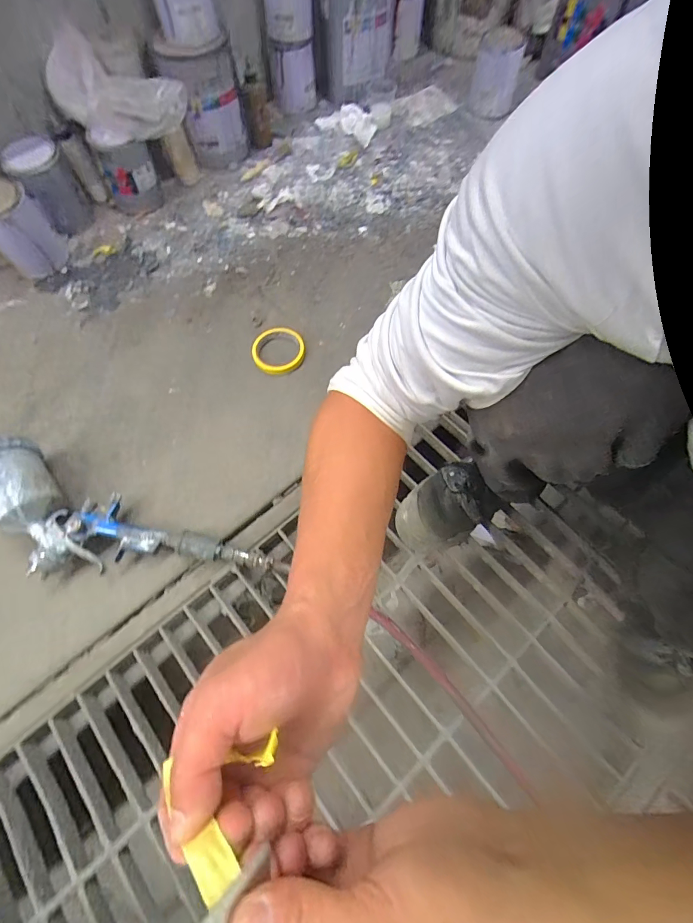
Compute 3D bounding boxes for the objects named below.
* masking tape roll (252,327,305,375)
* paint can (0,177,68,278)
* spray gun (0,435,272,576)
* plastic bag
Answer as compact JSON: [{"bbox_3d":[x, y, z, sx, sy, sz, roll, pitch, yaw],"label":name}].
[{"bbox_3d":[-0.124,-0.204,0.742,0.095,0.021,0.091,0,68,0],"label":"masking tape roll"},{"bbox_3d":[-0.627,-0.447,0.783,0.103,0.143,0.103,-39,73,-14],"label":"paint can"},{"bbox_3d":[-0.347,0.108,0.575,0.450,0.090,0.151,24,70,9],"label":"spray gun"},{"bbox_3d":[-0.441,-0.702,0.772,0.244,0.105,0.129,15,67,6],"label":"plastic bag"}]

